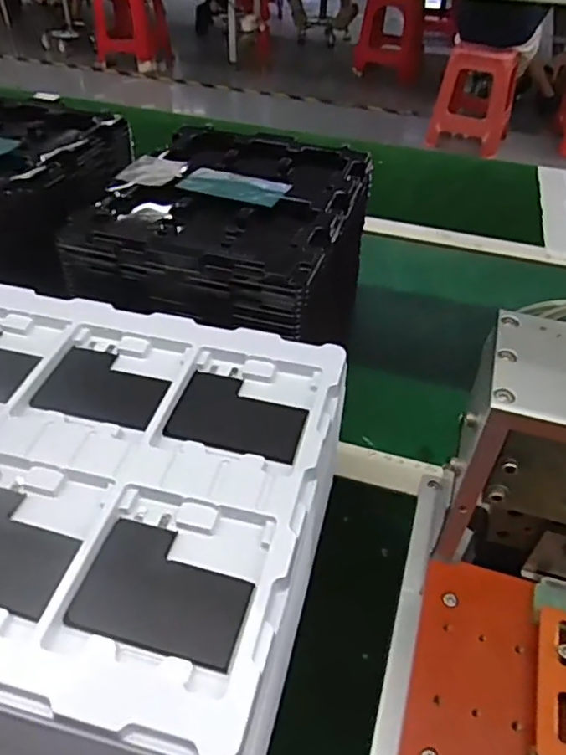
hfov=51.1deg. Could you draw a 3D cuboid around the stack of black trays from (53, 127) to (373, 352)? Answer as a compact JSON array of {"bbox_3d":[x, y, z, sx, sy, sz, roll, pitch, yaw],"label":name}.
[{"bbox_3d":[-0.050,-0.106,0.600,0.234,0.174,0.283,10,45,8],"label":"stack of black trays"}]

